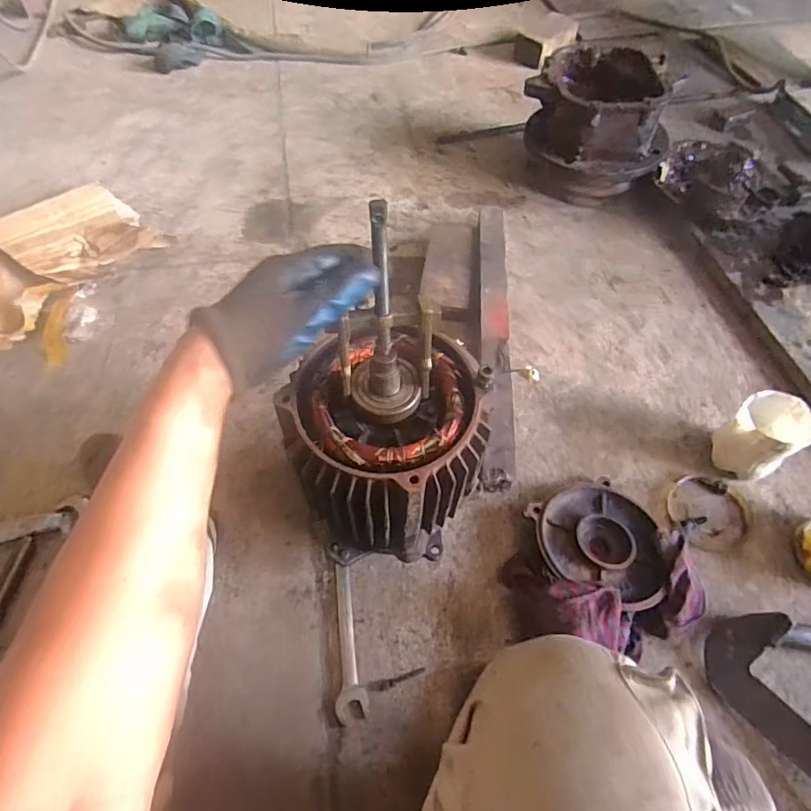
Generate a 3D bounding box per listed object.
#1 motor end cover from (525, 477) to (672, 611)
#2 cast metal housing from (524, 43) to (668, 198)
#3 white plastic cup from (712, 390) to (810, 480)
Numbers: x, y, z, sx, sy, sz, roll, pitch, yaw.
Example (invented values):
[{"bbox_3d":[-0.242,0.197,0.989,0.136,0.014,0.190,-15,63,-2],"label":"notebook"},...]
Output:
[{"bbox_3d":[0.268,0.187,0.725,0.170,0.045,0.184,-1,59,-2],"label":"motor end cover"},{"bbox_3d":[0.410,-0.615,1.131,0.298,0.209,0.287,8,59,4],"label":"cast metal housing"},{"bbox_3d":[0.528,0.051,0.775,0.088,0.129,0.095,-38,67,-21],"label":"white plastic cup"}]

